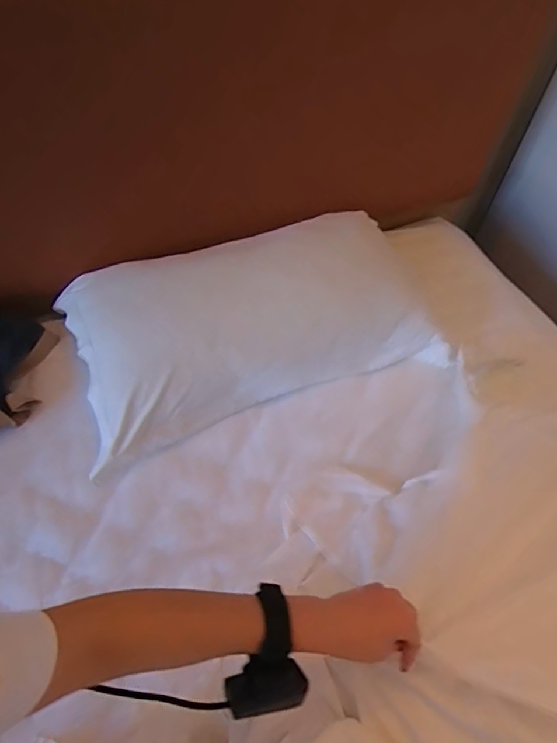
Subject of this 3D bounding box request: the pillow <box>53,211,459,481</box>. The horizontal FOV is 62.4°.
[{"bbox_3d":[-0.041,-0.111,0.942,0.722,0.155,0.398,-18,57,-15],"label":"pillow"}]

